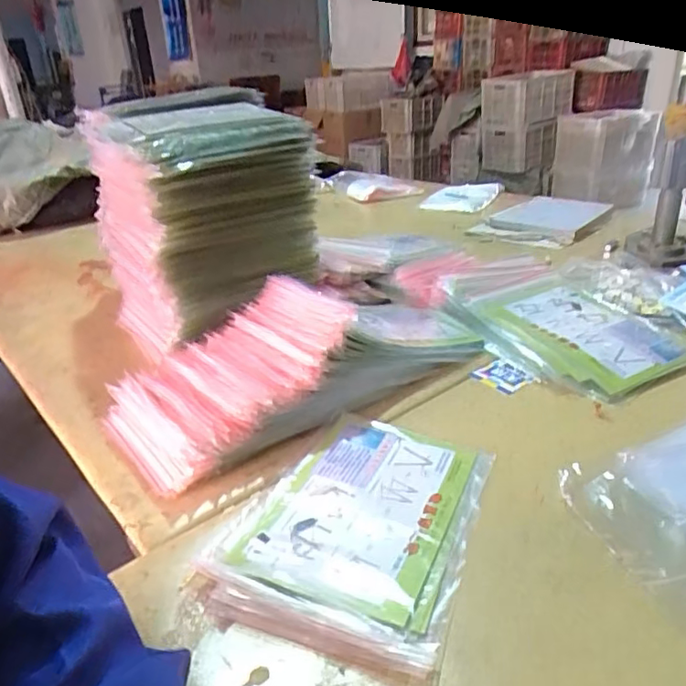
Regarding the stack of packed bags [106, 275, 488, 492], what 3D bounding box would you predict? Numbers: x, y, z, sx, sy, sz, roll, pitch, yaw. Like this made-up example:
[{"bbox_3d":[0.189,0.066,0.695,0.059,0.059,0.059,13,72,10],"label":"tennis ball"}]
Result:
[{"bbox_3d":[-0.039,0.002,0.657,0.441,0.099,0.181,-22,32,-32],"label":"stack of packed bags"}]

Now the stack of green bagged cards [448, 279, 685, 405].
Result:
[{"bbox_3d":[0.295,-0.021,0.724,0.217,0.034,0.238,-17,30,-26],"label":"stack of green bagged cards"}]

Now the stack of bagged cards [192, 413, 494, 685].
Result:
[{"bbox_3d":[0.012,0.140,0.472,0.177,0.011,0.248,7,29,21],"label":"stack of bagged cards"}]

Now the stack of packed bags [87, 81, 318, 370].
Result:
[{"bbox_3d":[-0.194,-0.170,0.808,0.265,0.287,0.261,-18,30,-26],"label":"stack of packed bags"}]

